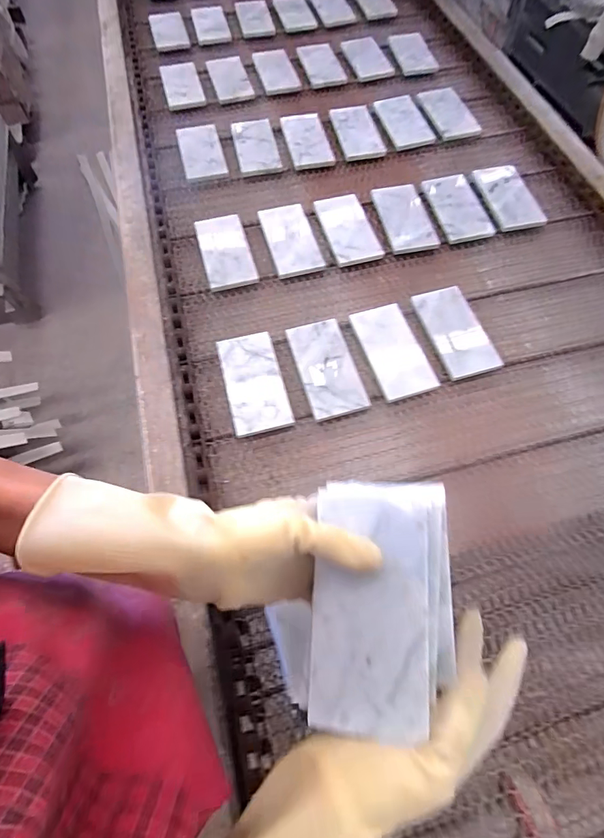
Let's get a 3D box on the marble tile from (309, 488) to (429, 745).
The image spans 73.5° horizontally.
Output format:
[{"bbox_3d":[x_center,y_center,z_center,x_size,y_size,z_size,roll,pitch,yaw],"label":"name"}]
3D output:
[{"bbox_3d":[0.047,0.127,0.279,0.076,0.011,0.155,-1,76,18],"label":"marble tile"}]

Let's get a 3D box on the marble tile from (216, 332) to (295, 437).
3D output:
[{"bbox_3d":[-0.069,-0.054,0.575,0.080,0.008,0.157,-12,65,-10],"label":"marble tile"}]

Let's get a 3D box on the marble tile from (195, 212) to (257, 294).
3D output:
[{"bbox_3d":[-0.132,-0.289,0.689,0.080,0.016,0.160,-16,62,-3],"label":"marble tile"}]

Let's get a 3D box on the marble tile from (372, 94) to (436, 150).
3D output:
[{"bbox_3d":[0.213,-0.634,0.865,0.094,0.016,0.167,-11,64,-4],"label":"marble tile"}]

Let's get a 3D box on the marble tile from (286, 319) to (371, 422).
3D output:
[{"bbox_3d":[0.036,-0.074,0.592,0.080,0.015,0.156,-14,64,-6],"label":"marble tile"}]

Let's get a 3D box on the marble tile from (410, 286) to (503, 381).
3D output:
[{"bbox_3d":[0.233,-0.135,0.619,0.077,0.011,0.154,-21,68,4],"label":"marble tile"}]

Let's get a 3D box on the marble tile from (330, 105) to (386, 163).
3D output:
[{"bbox_3d":[0.112,-0.597,0.841,0.086,0.016,0.178,-8,61,-4],"label":"marble tile"}]

